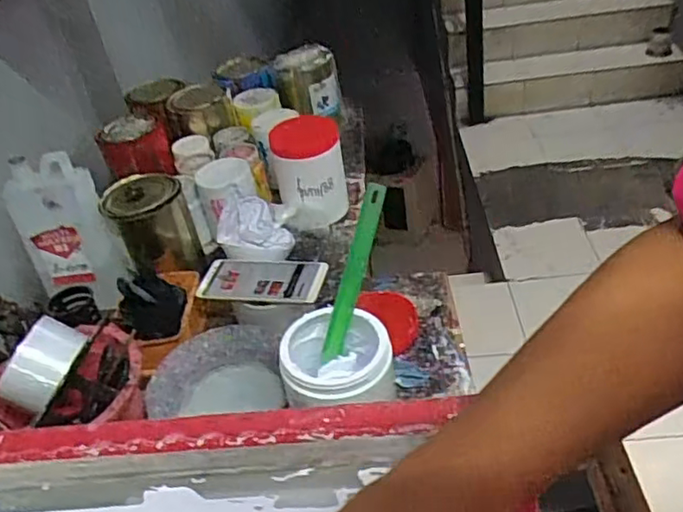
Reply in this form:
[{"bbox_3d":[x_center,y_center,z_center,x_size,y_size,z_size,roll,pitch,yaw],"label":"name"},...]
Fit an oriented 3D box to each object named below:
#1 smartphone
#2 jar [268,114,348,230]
[{"bbox_3d":[-0.098,0.028,0.780,0.156,0.015,0.076,0,39,13],"label":"smartphone"},{"bbox_3d":[-0.045,-0.128,0.918,0.102,0.144,0.097,-6,38,5],"label":"jar"}]

